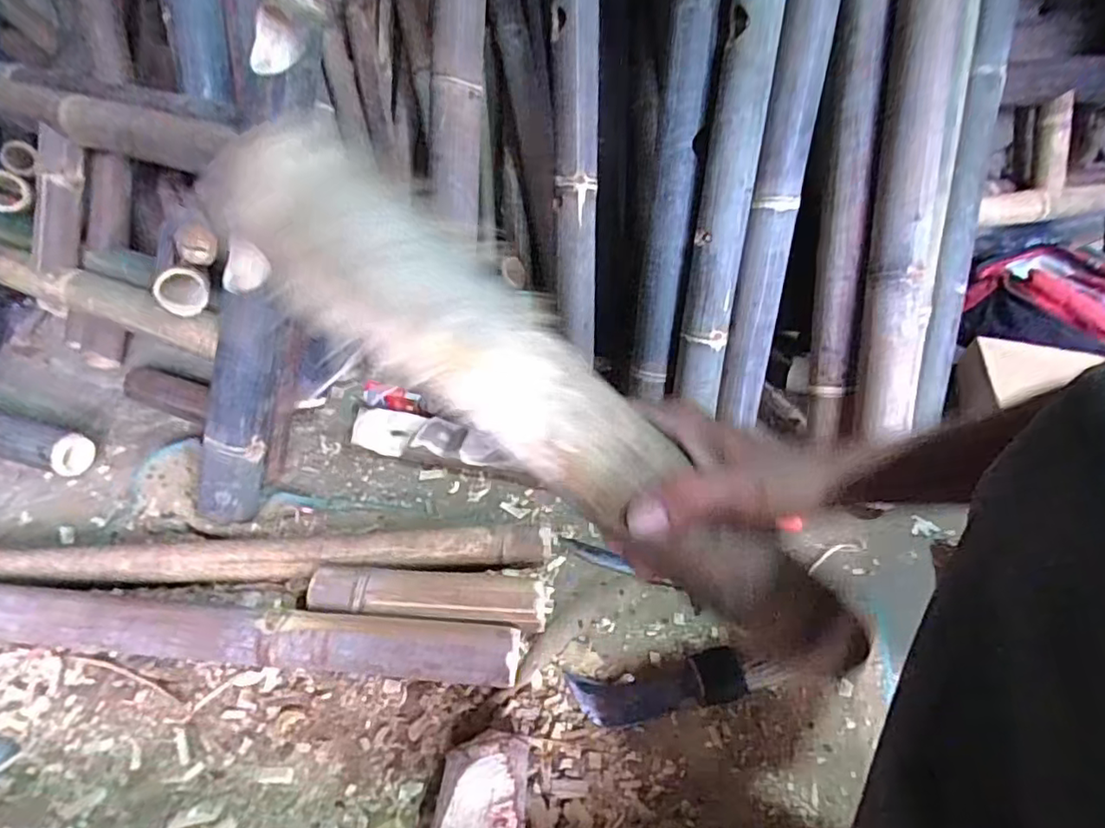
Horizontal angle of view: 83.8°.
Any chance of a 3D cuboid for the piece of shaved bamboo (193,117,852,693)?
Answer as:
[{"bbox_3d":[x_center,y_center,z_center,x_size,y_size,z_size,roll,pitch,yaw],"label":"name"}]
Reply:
[{"bbox_3d":[0.013,0.011,0.322,0.400,0.061,0.063,41,39,-12],"label":"piece of shaved bamboo"}]

